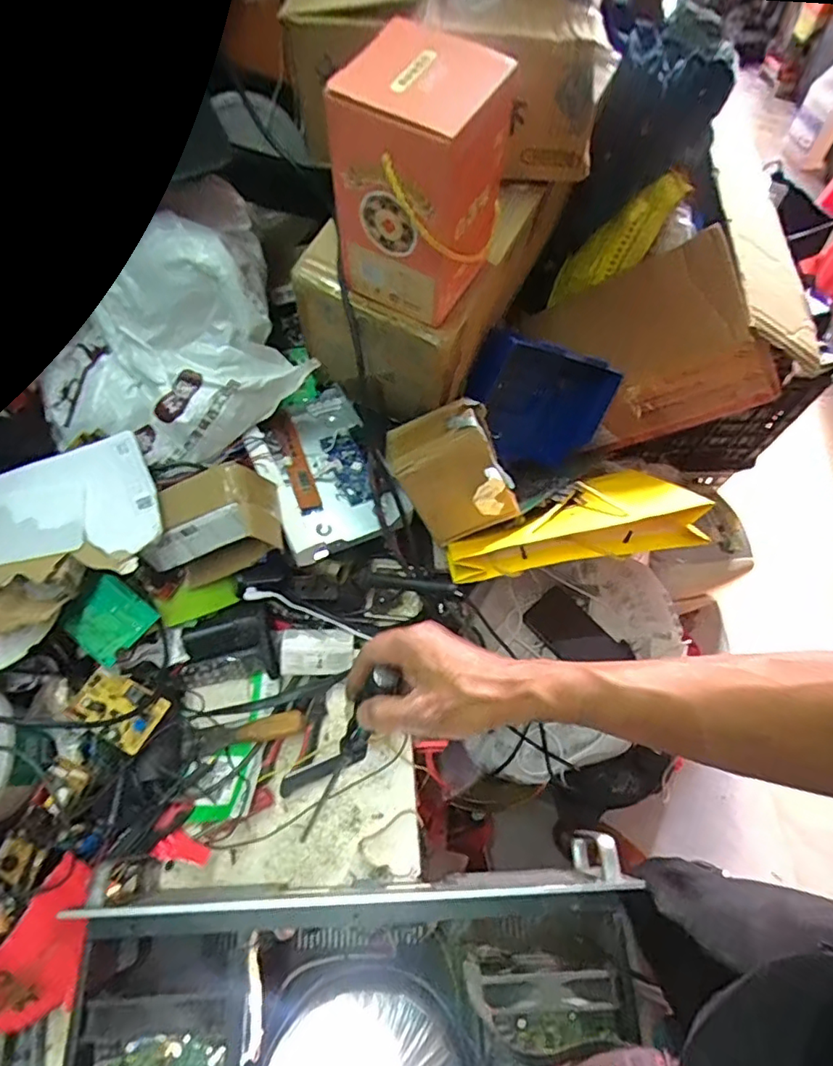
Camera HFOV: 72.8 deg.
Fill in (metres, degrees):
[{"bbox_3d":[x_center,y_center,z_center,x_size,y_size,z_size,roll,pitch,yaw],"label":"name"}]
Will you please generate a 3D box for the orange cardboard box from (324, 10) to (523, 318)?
[{"bbox_3d":[0.002,-0.302,0.499,0.115,0.166,0.114,26,68,12],"label":"orange cardboard box"}]

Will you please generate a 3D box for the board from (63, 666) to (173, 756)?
[{"bbox_3d":[-0.307,0.178,0.579,0.089,0.018,0.057,26,68,12],"label":"board"}]

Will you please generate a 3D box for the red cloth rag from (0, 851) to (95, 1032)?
[{"bbox_3d":[-0.331,0.375,0.494,0.075,0.047,0.140,22,67,10],"label":"red cloth rag"}]

